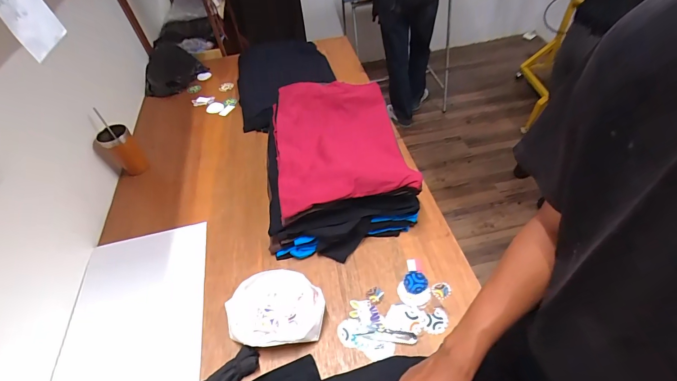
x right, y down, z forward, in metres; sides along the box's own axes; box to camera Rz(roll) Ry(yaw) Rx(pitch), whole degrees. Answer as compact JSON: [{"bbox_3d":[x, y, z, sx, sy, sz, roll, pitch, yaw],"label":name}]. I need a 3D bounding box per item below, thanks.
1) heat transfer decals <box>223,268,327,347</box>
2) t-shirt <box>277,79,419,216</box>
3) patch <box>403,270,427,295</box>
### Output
[{"bbox_3d":[-0.131,0.252,0.704,0.196,0.046,0.155,-6,48,-1],"label":"heat transfer decals"},{"bbox_3d":[0.003,-0.147,0.896,0.336,0.054,0.486,-5,45,-8],"label":"t-shirt"},{"bbox_3d":[0.173,0.205,0.743,0.051,0.006,0.058,26,55,24],"label":"patch"}]

